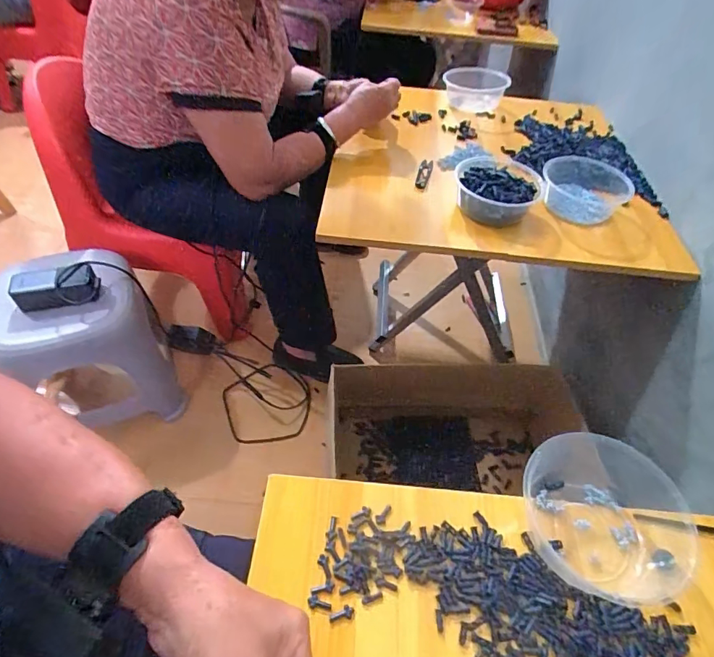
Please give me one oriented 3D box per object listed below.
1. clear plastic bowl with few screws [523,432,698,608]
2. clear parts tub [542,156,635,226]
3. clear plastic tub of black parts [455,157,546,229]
[{"bbox_3d":[0.234,0.172,0.427,0.158,0.046,0.136,33,55,23],"label":"clear plastic bowl with few screws"},{"bbox_3d":[0.410,-0.255,0.836,0.149,0.051,0.165,20,51,12],"label":"clear parts tub"},{"bbox_3d":[0.245,-0.248,0.817,0.147,0.055,0.164,17,51,9],"label":"clear plastic tub of black parts"}]

